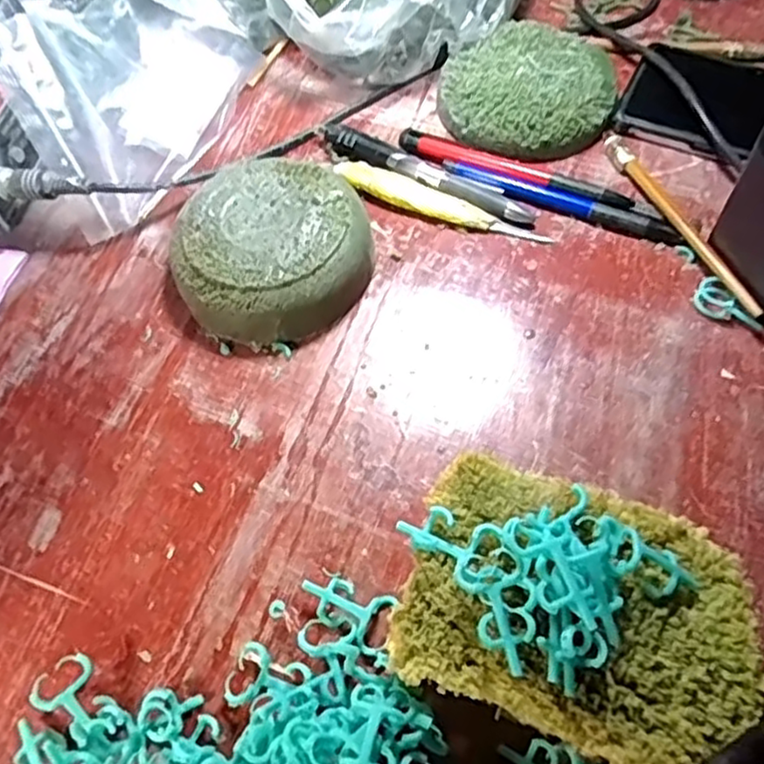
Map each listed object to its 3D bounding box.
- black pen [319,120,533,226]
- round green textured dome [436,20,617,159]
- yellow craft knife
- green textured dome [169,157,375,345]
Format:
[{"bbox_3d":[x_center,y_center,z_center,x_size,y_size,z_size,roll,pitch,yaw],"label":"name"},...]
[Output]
[{"bbox_3d":[0.024,-0.123,0.407,0.138,0.012,0.015,27,66,18],"label":"black pen"},{"bbox_3d":[0.091,-0.180,0.426,0.100,0.022,0.097,-2,61,3],"label":"round green textured dome"},{"bbox_3d":[0.031,-0.102,0.397,0.130,0.008,0.017,23,65,16],"label":"yellow craft knife"},{"bbox_3d":[-0.057,-0.070,0.372,0.100,0.036,0.097,4,61,6],"label":"green textured dome"}]

